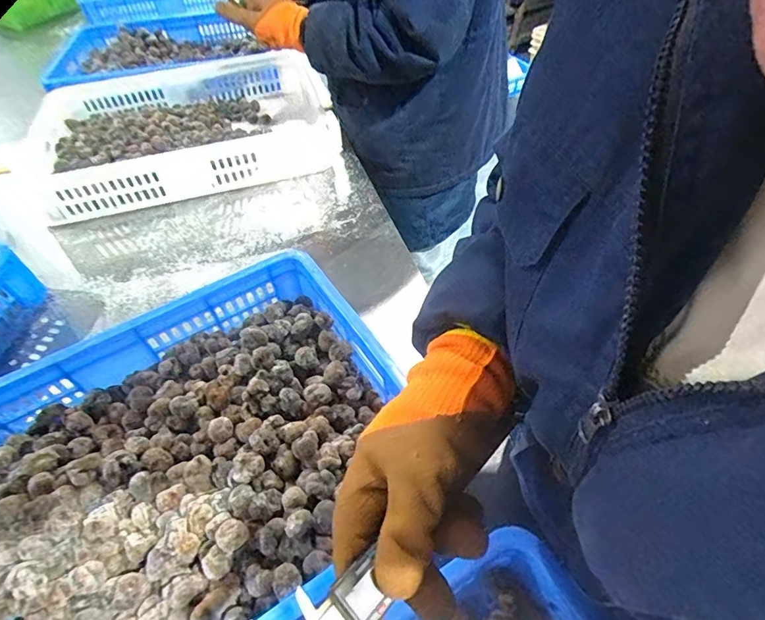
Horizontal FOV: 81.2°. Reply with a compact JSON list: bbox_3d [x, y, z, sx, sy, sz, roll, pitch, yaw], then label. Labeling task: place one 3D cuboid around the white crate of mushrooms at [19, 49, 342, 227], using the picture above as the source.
[{"bbox_3d":[-0.409,-0.407,0.962,0.594,0.095,0.412,-21,52,-14],"label":"white crate of mushrooms"}]

